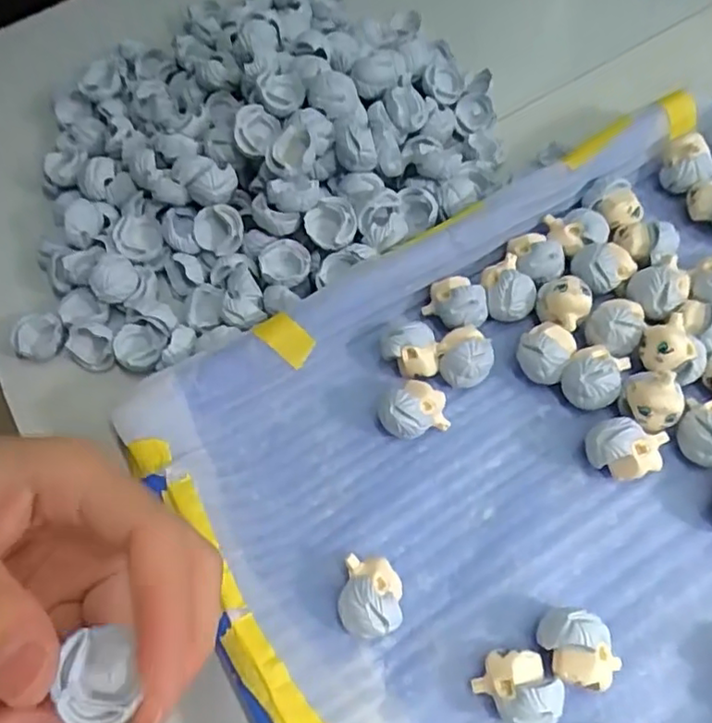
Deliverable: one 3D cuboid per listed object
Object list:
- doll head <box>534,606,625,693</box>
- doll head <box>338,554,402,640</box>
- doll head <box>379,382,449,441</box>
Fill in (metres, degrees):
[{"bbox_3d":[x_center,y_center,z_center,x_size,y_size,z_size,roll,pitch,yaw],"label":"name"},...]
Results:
[{"bbox_3d":[0.078,0.102,0.220,0.022,0.021,0.027,-20,63,-6],"label":"doll head"},{"bbox_3d":[0.005,0.088,0.232,0.023,0.021,0.027,1,63,4],"label":"doll head"},{"bbox_3d":[0.024,0.019,0.265,0.028,0.025,0.023,-9,62,-1],"label":"doll head"}]

